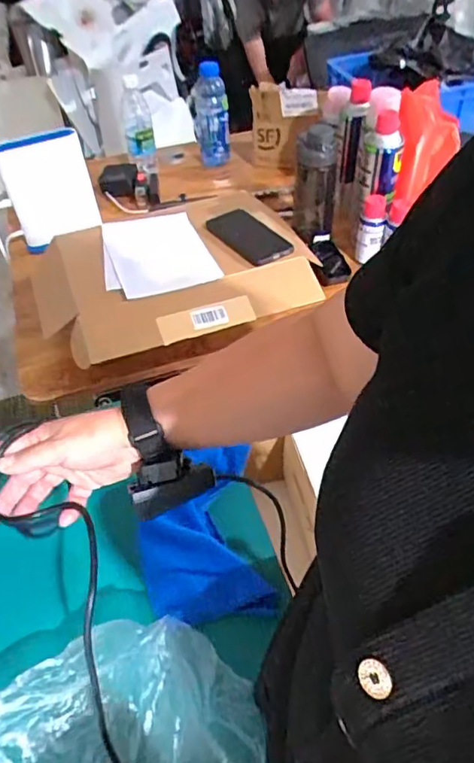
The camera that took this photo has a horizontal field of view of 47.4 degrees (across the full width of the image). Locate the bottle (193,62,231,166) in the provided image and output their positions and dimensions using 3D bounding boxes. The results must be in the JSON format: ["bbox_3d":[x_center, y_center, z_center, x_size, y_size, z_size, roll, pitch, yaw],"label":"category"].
[{"bbox_3d":[-0.052,-0.553,1.129,0.067,0.191,0.054,-5,48,0],"label":"bottle"}]

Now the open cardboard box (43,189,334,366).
[{"bbox_3d":[-0.094,-0.188,0.875,0.437,0.093,0.320,-19,49,-12],"label":"open cardboard box"}]

